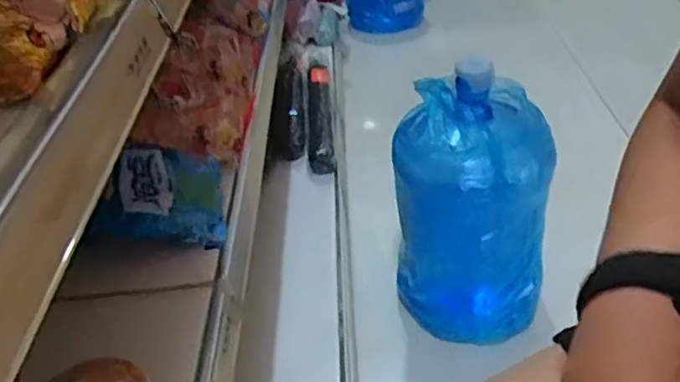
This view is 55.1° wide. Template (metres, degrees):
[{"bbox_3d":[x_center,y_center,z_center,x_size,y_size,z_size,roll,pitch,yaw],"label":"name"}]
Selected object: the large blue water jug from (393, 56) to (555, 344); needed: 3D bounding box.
[{"bbox_3d":[0.225,0.041,1.125,0.252,0.438,0.246,3,37,12],"label":"large blue water jug"}]

